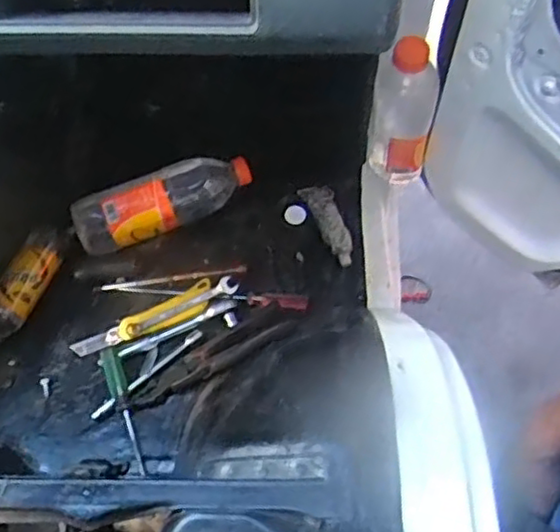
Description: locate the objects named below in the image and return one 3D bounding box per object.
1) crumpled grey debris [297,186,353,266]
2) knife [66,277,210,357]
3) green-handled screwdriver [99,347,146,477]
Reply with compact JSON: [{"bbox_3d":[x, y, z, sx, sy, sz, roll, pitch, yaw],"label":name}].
[{"bbox_3d":[0.074,-0.062,0.952,0.040,0.021,0.130,-24,66,-11],"label":"crumpled grey debris"},{"bbox_3d":[-0.178,0.075,0.894,0.194,0.020,0.042,-23,65,-11],"label":"knife"},{"bbox_3d":[-0.192,0.172,0.837,0.023,0.024,0.166,-22,65,-10],"label":"green-handled screwdriver"}]

